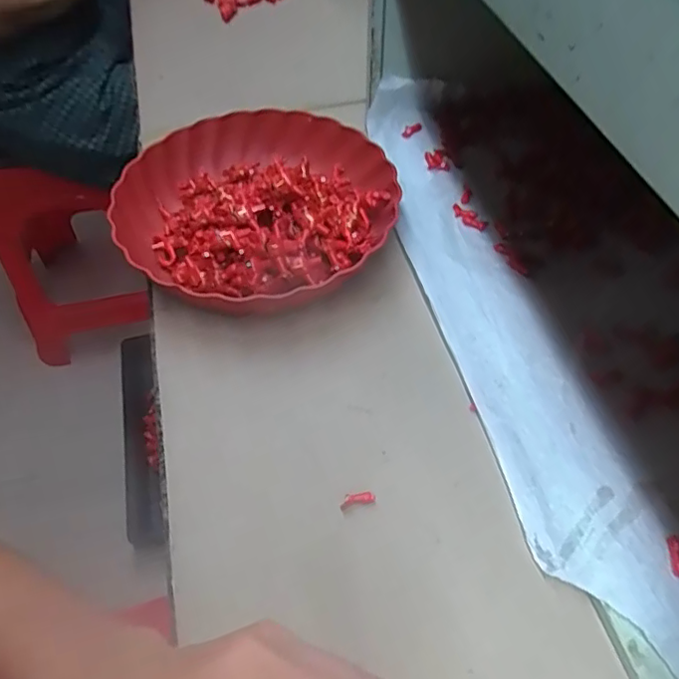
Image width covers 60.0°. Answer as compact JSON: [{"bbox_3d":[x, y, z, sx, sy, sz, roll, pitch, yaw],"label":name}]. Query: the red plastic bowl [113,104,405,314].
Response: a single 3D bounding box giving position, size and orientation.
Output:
[{"bbox_3d":[-0.073,-0.123,0.519,0.241,0.059,0.231,-1,54,1],"label":"red plastic bowl"}]

